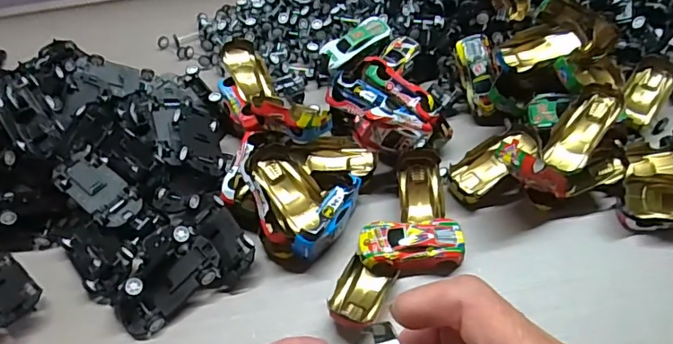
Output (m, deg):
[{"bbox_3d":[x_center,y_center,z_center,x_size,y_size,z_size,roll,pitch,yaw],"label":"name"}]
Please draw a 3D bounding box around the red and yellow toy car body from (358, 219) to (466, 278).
[{"bbox_3d":[0.046,0.046,0.310,0.062,0.018,0.033,-2,50,1],"label":"red and yellow toy car body"}]

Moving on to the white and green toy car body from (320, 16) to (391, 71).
[{"bbox_3d":[0.016,-0.107,0.422,0.063,0.014,0.029,-38,69,-2],"label":"white and green toy car body"}]

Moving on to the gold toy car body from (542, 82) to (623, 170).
[{"bbox_3d":[0.163,-0.028,0.338,0.027,0.019,0.063,33,86,23],"label":"gold toy car body"}]

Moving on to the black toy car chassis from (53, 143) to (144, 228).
[{"bbox_3d":[-0.157,0.010,0.334,0.067,0.016,0.033,36,60,27],"label":"black toy car chassis"}]

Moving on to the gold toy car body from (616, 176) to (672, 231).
[{"bbox_3d":[0.212,0.020,0.323,0.067,0.018,0.032,2,51,4],"label":"gold toy car body"}]

